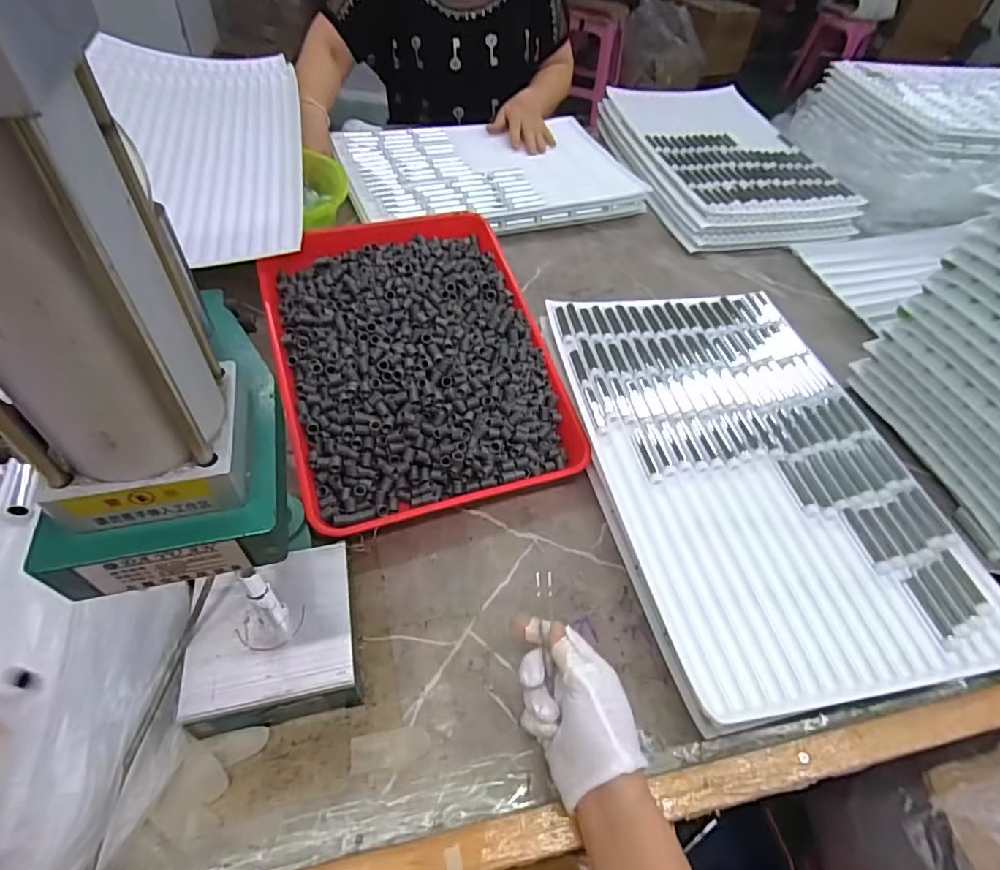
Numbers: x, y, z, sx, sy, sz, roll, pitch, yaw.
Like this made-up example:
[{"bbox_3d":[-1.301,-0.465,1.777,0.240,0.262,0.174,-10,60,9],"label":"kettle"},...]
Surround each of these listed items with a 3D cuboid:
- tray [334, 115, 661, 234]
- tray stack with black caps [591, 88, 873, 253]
[{"bbox_3d":[-0.016,-0.480,0.975,0.523,0.050,0.327,-13,52,-15],"label":"tray"},{"bbox_3d":[0.426,-0.554,1.070,0.352,0.080,0.513,-11,52,-14],"label":"tray stack with black caps"}]

